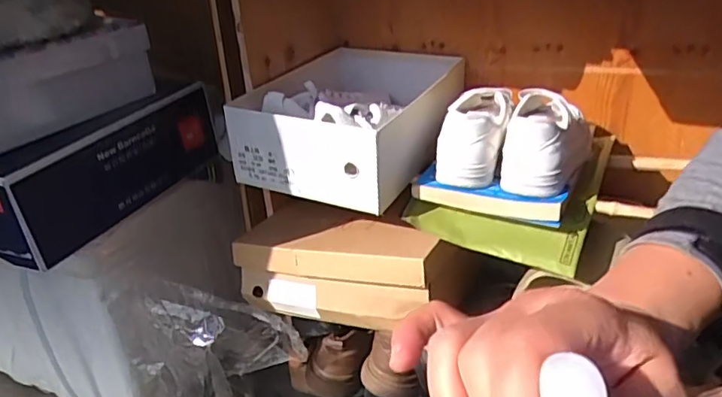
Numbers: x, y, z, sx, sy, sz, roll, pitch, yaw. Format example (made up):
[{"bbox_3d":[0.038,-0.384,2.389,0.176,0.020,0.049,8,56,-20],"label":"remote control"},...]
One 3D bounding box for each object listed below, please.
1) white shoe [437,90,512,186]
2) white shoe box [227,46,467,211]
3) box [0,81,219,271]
[{"bbox_3d":[0.133,-0.076,0.637,0.070,0.089,0.122,8,28,23],"label":"white shoe"},{"bbox_3d":[0.004,-0.108,0.735,0.229,0.112,0.302,9,28,24],"label":"white shoe box"},{"bbox_3d":[-0.375,-0.055,0.724,0.199,0.120,0.314,9,28,24],"label":"box"}]

